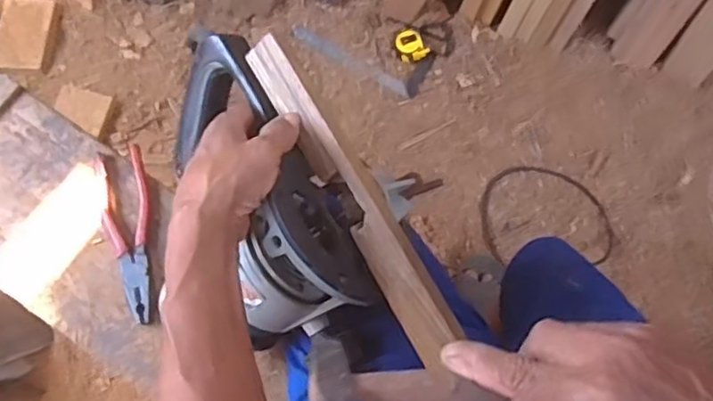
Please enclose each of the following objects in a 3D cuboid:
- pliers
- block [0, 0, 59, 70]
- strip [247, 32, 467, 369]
[{"bbox_3d":[-0.242,0.035,0.690,0.056,0.022,0.193,-13,75,-5],"label":"pliers"},{"bbox_3d":[-0.685,-0.347,1.326,0.106,0.020,0.164,6,74,0],"label":"block"},{"bbox_3d":[-0.005,-0.007,0.504,0.041,0.009,0.286,-37,77,28],"label":"strip"}]

